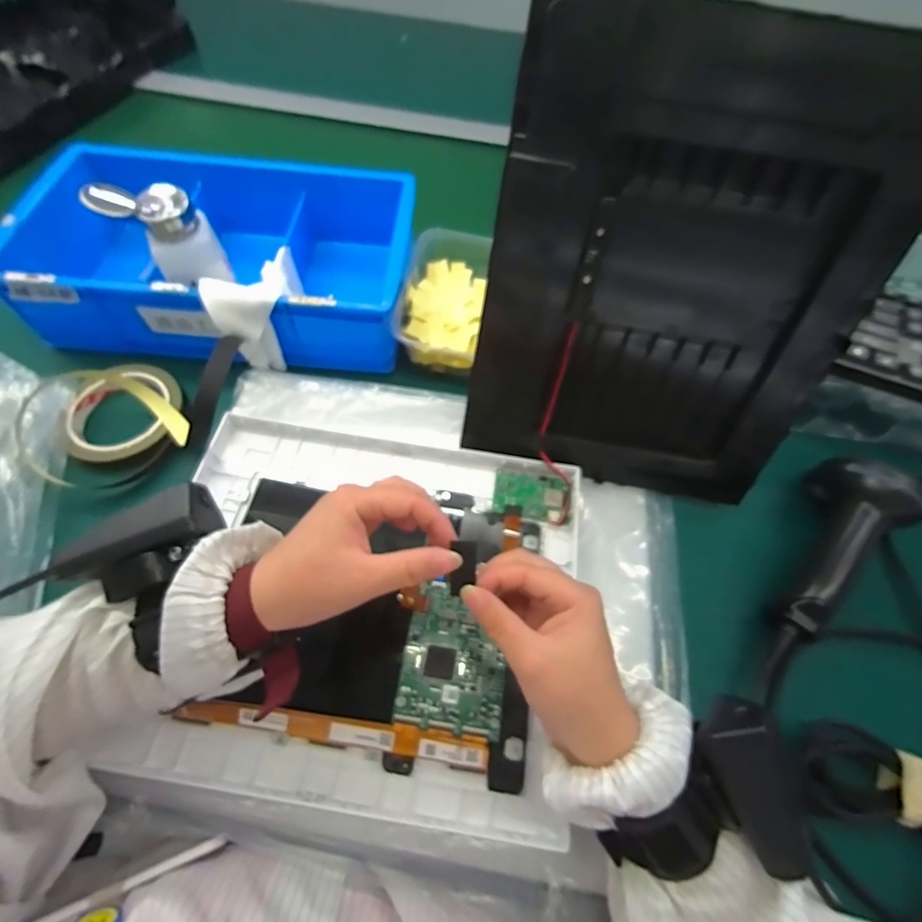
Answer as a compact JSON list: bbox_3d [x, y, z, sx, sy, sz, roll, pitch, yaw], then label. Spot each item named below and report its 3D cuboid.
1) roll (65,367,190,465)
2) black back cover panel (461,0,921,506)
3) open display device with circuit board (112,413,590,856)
[{"bbox_3d":[-0.295,-0.045,0.407,0.092,0.017,0.096,2,61,-3],"label":"roll"},{"bbox_3d":[0.138,-0.100,0.301,0.241,0.281,0.011,9,38,-1],"label":"black back cover panel"},{"bbox_3d":[-0.067,0.097,0.331,0.292,0.021,0.253,9,61,1],"label":"open display device with circuit board"}]

